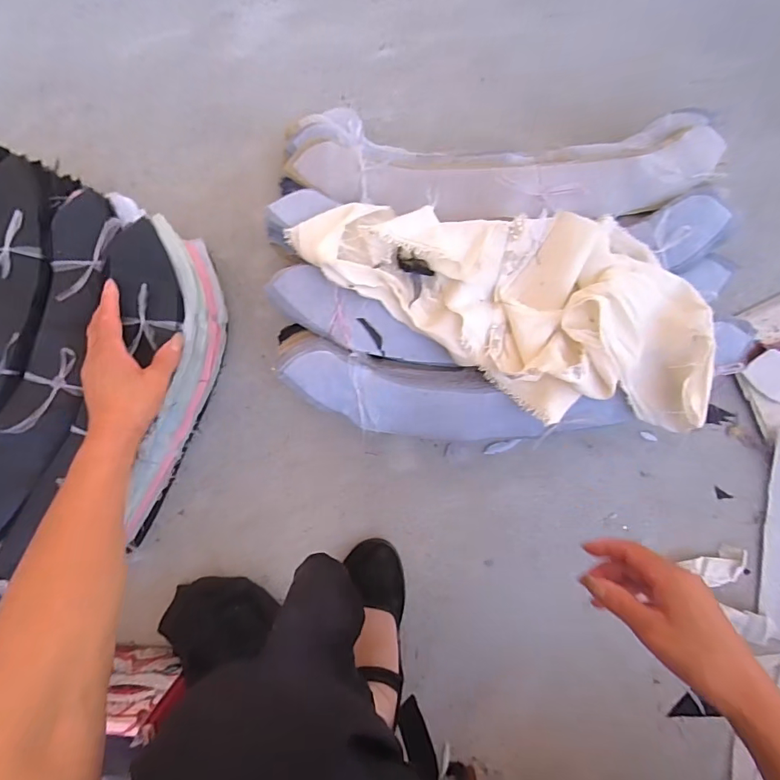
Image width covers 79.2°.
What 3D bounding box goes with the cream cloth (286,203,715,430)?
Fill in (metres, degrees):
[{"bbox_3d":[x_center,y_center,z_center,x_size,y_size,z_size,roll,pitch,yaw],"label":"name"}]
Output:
[{"bbox_3d":[0.125,-0.100,0.447,0.418,0.054,0.194,29,87,-1],"label":"cream cloth"}]

